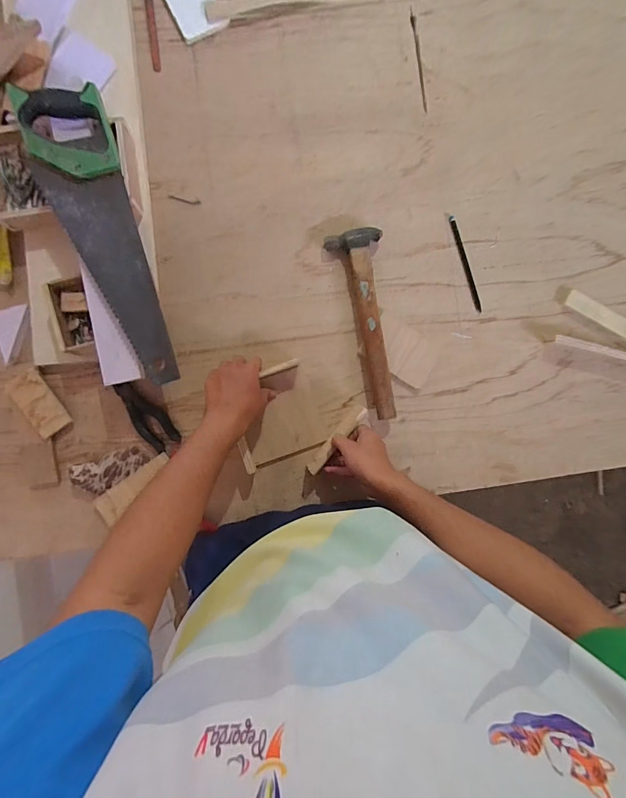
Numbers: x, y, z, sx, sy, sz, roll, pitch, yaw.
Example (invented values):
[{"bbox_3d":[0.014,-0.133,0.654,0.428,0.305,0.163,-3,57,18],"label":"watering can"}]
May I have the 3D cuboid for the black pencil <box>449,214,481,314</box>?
[{"bbox_3d":[0.256,-0.226,0.649,0.013,0.006,0.164,-17,90,-4],"label":"black pencil"}]

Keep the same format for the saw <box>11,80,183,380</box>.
[{"bbox_3d":[-0.292,-0.219,0.530,0.107,0.028,0.415,-17,90,-2],"label":"saw"}]

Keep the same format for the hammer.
[{"bbox_3d":[0.093,-0.121,0.622,0.078,0.033,0.302,-12,90,-4],"label":"hammer"}]

